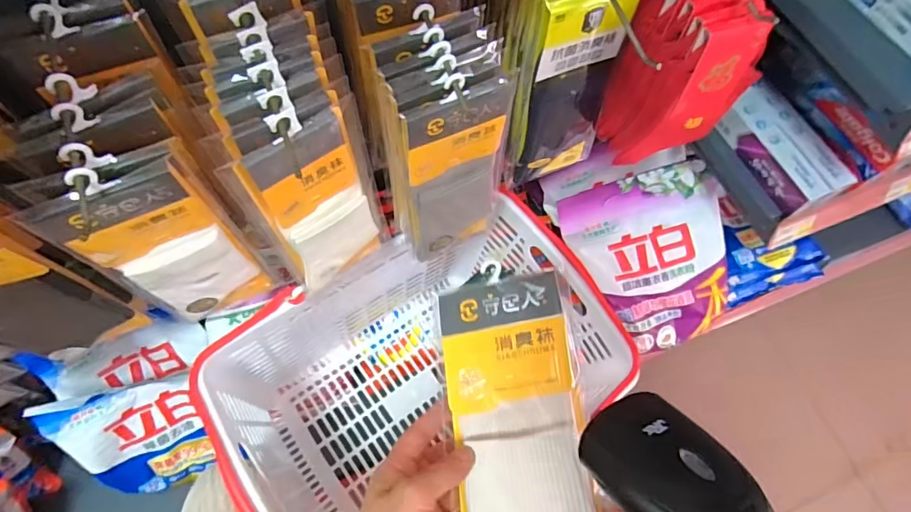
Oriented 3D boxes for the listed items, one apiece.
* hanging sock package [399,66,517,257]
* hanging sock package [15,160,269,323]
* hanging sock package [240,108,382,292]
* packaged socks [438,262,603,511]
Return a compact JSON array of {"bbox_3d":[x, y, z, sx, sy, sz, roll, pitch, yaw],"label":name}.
[{"bbox_3d":[0.003,-0.071,0.470,0.096,0.243,0.020,-26,69,-13],"label":"hanging sock package"},{"bbox_3d":[-0.239,0.002,0.424,0.096,0.239,0.017,-22,68,-11],"label":"hanging sock package"},{"bbox_3d":[-0.115,-0.046,0.429,0.087,0.197,0.024,-40,73,-18],"label":"hanging sock package"},{"bbox_3d":[0.040,0.126,0.320,0.099,0.018,0.239,-13,62,13],"label":"packaged socks"}]

